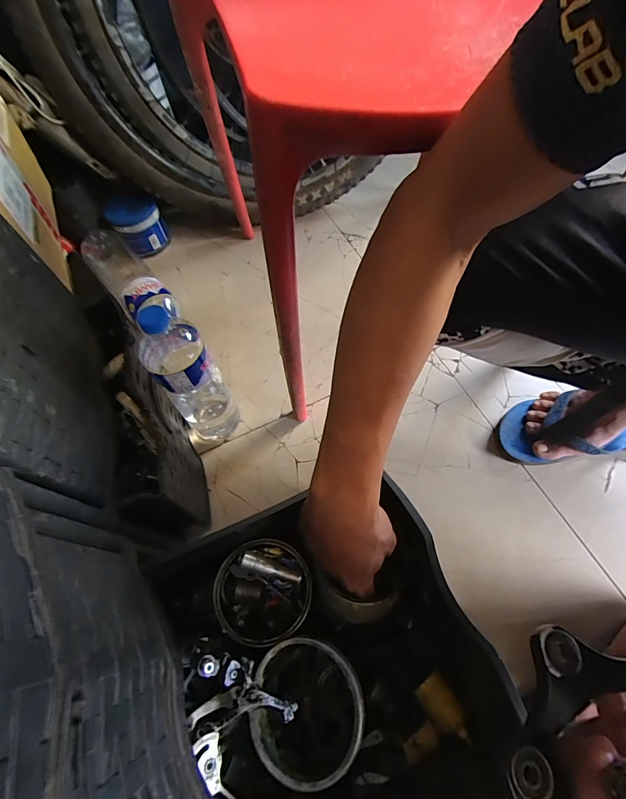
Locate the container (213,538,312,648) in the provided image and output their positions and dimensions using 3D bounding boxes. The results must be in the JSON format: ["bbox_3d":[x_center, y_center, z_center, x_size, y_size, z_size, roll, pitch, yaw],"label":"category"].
[{"bbox_3d":[-0.052,0.209,0.422,0.098,0.050,0.096,-1,62,2],"label":"container"}]

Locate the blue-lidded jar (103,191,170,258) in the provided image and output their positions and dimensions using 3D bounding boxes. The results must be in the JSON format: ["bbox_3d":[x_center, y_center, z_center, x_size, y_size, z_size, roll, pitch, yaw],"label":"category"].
[{"bbox_3d":[-0.373,-0.373,0.830,0.101,0.104,0.092,-1,62,2],"label":"blue-lidded jar"}]

